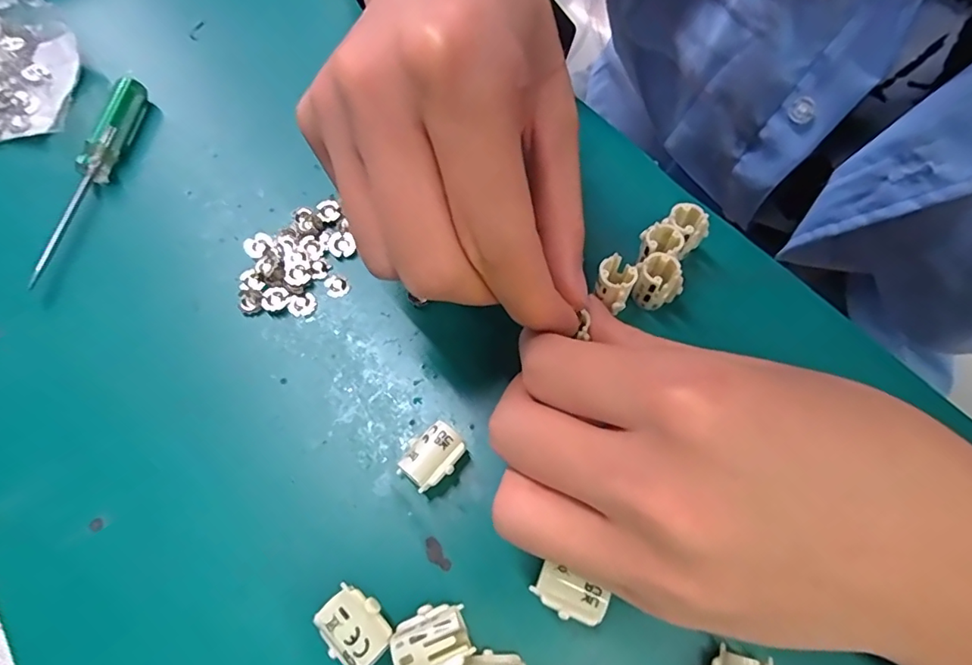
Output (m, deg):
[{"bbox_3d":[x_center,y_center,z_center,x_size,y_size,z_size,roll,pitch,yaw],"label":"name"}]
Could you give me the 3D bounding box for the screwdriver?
[{"bbox_3d":[-0.181,-0.073,0.243,0.011,0.015,0.112,7,66,5],"label":"screwdriver"}]

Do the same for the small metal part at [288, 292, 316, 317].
[{"bbox_3d":[-0.076,-0.012,0.221,0.011,0.004,0.009,-9,66,-2],"label":"small metal part"}]

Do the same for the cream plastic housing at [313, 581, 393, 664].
[{"bbox_3d":[-0.040,0.090,0.165,0.022,0.012,0.017,40,70,19],"label":"cream plastic housing"}]

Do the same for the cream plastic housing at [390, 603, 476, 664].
[{"bbox_3d":[-0.016,0.093,0.162,0.022,0.012,0.019,-20,65,-9],"label":"cream plastic housing"}]

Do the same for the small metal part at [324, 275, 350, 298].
[{"bbox_3d":[-0.063,-0.020,0.226,0.009,0.004,0.011,-21,67,-7],"label":"small metal part"}]

